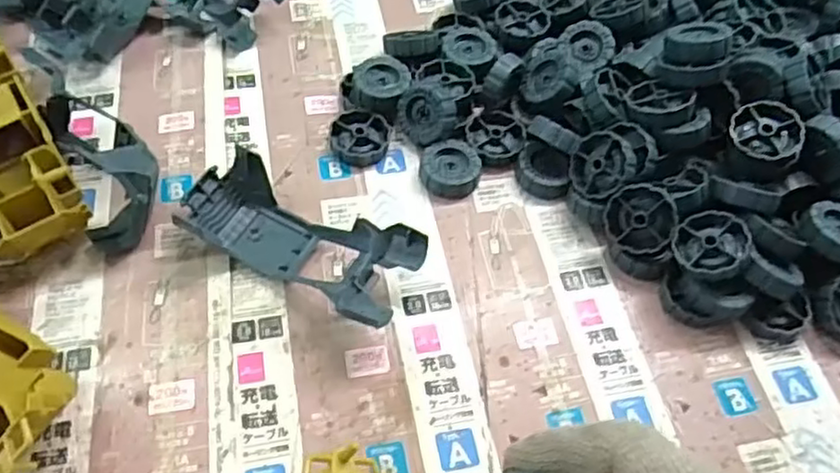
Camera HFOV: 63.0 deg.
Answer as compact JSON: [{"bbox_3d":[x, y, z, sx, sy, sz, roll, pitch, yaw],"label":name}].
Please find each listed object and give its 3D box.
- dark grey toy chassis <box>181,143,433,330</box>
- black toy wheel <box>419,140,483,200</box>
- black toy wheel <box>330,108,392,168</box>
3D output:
[{"bbox_3d":[-0.067,0.004,0.392,0.137,0.036,0.057,25,60,15],"label":"dark grey toy chassis"},{"bbox_3d":[0.020,-0.043,0.433,0.038,0.014,0.036,0,57,-1],"label":"black toy wheel"},{"bbox_3d":[-0.038,-0.063,0.444,0.039,0.016,0.037,0,57,-1],"label":"black toy wheel"}]

